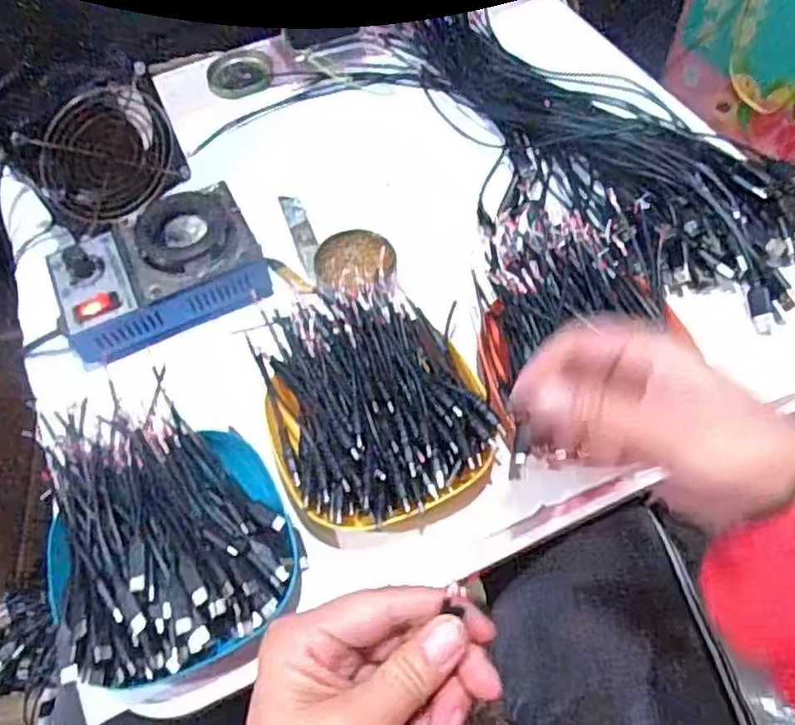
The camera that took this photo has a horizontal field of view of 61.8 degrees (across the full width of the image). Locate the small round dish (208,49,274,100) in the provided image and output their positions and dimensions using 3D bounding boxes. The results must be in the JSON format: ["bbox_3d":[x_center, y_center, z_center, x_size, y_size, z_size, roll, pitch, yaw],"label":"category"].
[{"bbox_3d":[-0.159,-0.291,0.672,0.062,0.011,0.066,-2,60,3],"label":"small round dish"}]

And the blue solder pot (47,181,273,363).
[{"bbox_3d":[-0.182,-0.067,0.509,0.151,0.060,0.104,-27,62,-11],"label":"blue solder pot"}]

